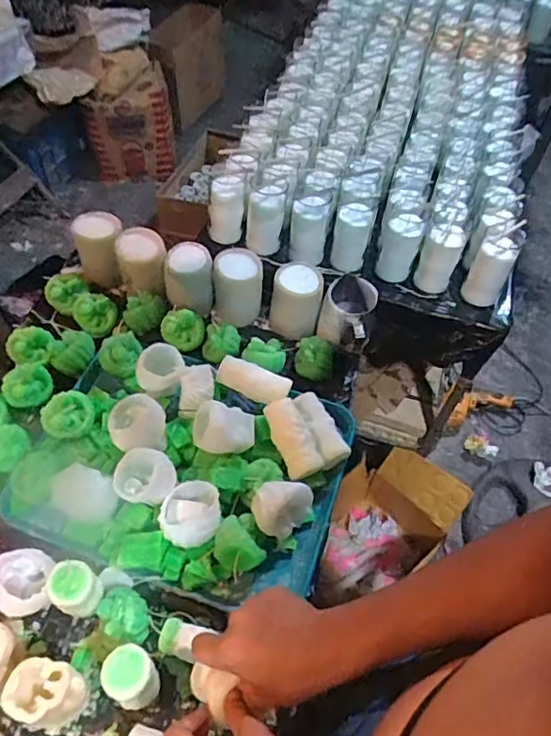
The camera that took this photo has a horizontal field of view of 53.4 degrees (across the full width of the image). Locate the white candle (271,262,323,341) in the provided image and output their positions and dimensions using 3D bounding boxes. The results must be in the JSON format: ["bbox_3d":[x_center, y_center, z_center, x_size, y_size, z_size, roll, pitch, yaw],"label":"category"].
[{"bbox_3d":[0.034,-0.114,0.943,0.083,0.112,0.081,7,54,0],"label":"white candle"}]

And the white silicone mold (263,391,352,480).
[{"bbox_3d":[0.042,0.102,0.812,0.098,0.050,0.113,-10,60,-39],"label":"white silicone mold"}]

